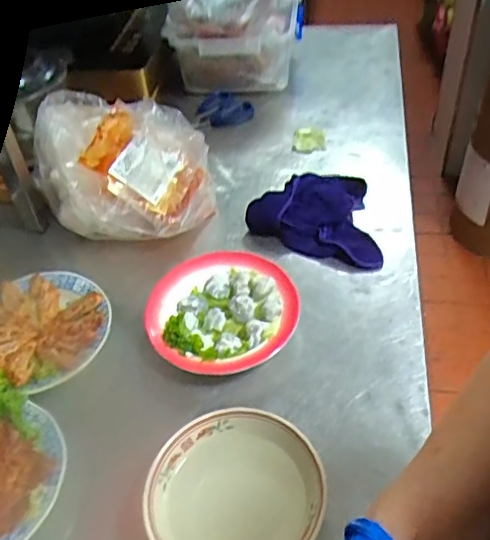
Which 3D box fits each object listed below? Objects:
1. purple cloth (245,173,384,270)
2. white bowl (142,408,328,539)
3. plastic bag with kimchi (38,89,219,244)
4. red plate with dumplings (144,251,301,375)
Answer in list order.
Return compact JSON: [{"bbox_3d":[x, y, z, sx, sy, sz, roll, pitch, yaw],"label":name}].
[{"bbox_3d":[0.107,-0.085,0.756,0.183,0.039,0.150,16,49,20],"label":"purple cloth"},{"bbox_3d":[-0.007,0.197,0.485,0.147,0.046,0.139,-3,45,3],"label":"white bowl"},{"bbox_3d":[-0.168,-0.139,0.751,0.218,0.132,0.179,28,54,29],"label":"plastic bag with kimchi"},{"bbox_3d":[-0.026,0.046,0.630,0.164,0.030,0.158,-3,45,3],"label":"red plate with dumplings"}]

